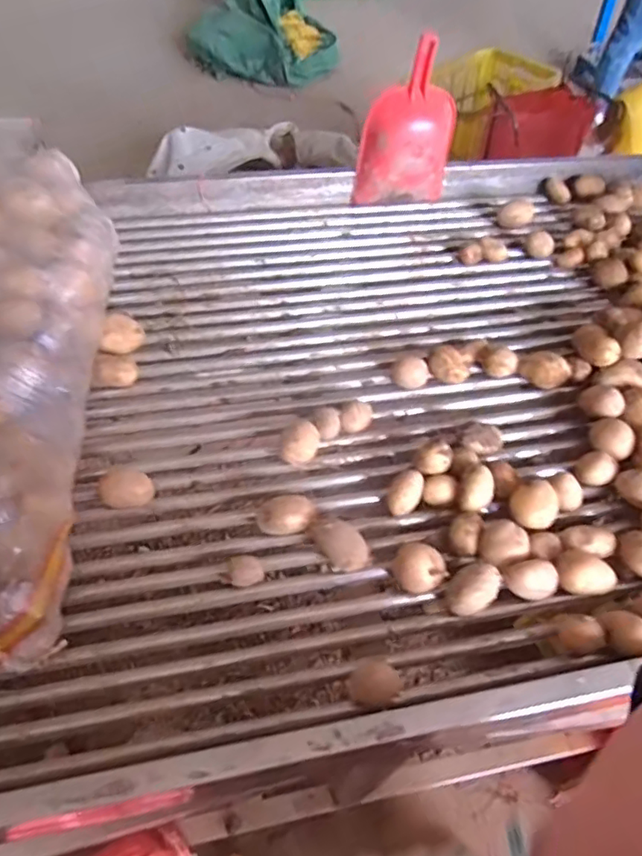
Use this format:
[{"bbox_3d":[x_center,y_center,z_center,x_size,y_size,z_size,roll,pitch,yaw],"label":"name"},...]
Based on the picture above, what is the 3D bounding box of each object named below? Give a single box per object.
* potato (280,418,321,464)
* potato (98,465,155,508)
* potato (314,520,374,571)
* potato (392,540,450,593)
[{"bbox_3d":[-0.028,0.023,0.774,0.044,0.050,0.058,15,53,13],"label":"potato"},{"bbox_3d":[-0.232,0.074,0.706,0.056,0.043,0.044,-23,54,-17],"label":"potato"},{"bbox_3d":[0.024,0.138,0.687,0.041,0.040,0.070,-37,59,-25],"label":"potato"},{"bbox_3d":[0.110,0.161,0.668,0.051,0.042,0.056,-19,53,-13],"label":"potato"}]

